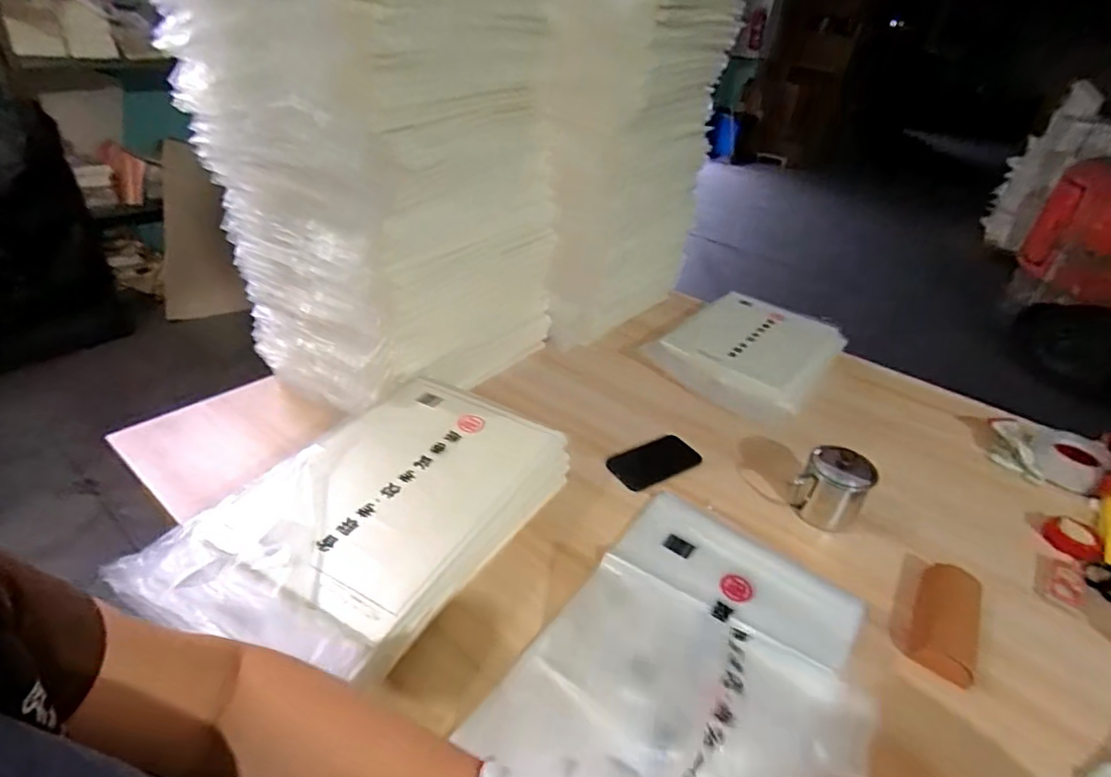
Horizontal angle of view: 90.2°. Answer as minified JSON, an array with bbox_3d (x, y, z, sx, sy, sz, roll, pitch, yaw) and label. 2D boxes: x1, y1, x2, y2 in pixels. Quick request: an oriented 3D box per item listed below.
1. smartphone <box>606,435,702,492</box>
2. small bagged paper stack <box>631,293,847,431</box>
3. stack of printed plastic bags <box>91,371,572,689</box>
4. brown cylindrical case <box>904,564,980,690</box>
[{"bbox_3d":[0.160,0.119,0.897,0.155,0.010,0.083,-15,39,-29],"label":"smartphone"},{"bbox_3d":[0.425,-0.085,1.221,0.319,0.068,0.451,28,39,30],"label":"small bagged paper stack"},{"bbox_3d":[-0.210,0.153,0.693,0.304,0.080,0.461,19,36,19],"label":"stack of printed plastic bags"},{"bbox_3d":[0.477,0.276,0.675,0.061,0.043,0.160,25,38,27],"label":"brown cylindrical case"}]

